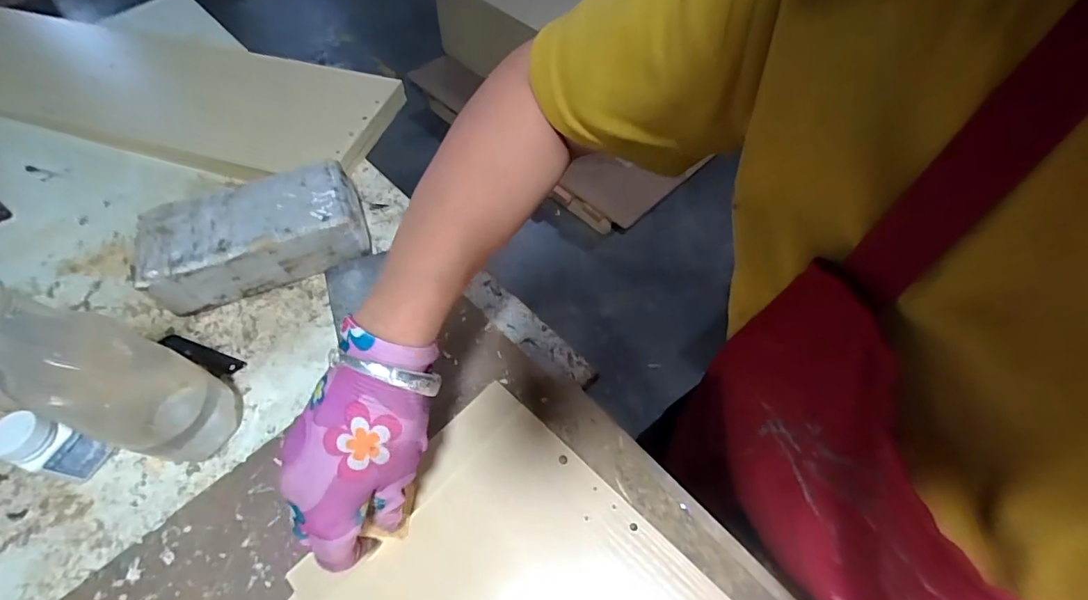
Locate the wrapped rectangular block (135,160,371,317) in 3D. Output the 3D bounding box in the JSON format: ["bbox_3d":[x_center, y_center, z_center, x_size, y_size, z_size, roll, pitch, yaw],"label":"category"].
[{"bbox_3d":[-0.293,-0.066,0.501,0.205,0.071,0.102,-17,59,-10],"label":"wrapped rectangular block"}]

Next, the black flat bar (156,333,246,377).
[{"bbox_3d":[-0.334,0.052,0.465,0.095,0.005,0.020,18,60,12],"label":"black flat bar"}]

